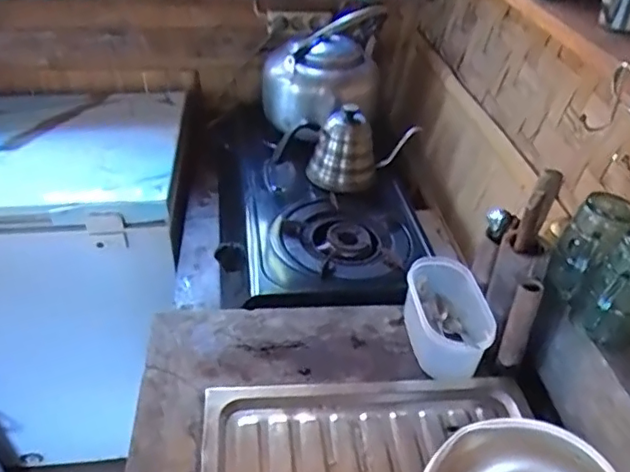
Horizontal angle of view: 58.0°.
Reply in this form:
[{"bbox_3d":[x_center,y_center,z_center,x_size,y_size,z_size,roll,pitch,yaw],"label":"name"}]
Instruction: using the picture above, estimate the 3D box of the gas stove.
[{"bbox_3d":[0.000,-0.065,1.115,0.371,0.124,0.605,-4,37,-8],"label":"gas stove"}]

